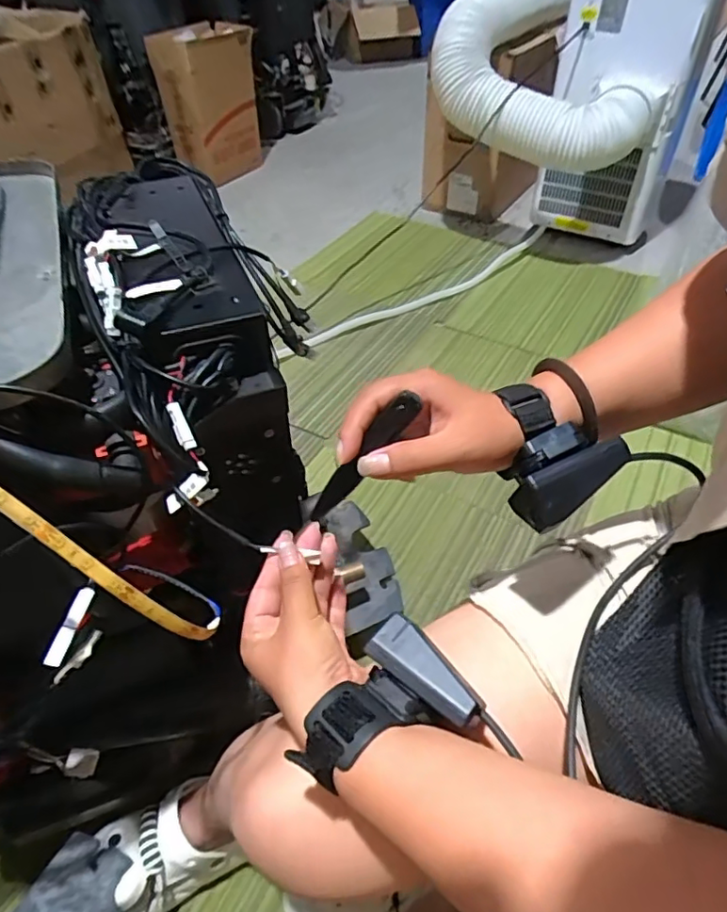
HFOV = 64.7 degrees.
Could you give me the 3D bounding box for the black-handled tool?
[{"bbox_3d":[-0.003,0.004,0.326,0.014,0.094,0.010,19,30,-41],"label":"black-handled tool"}]

